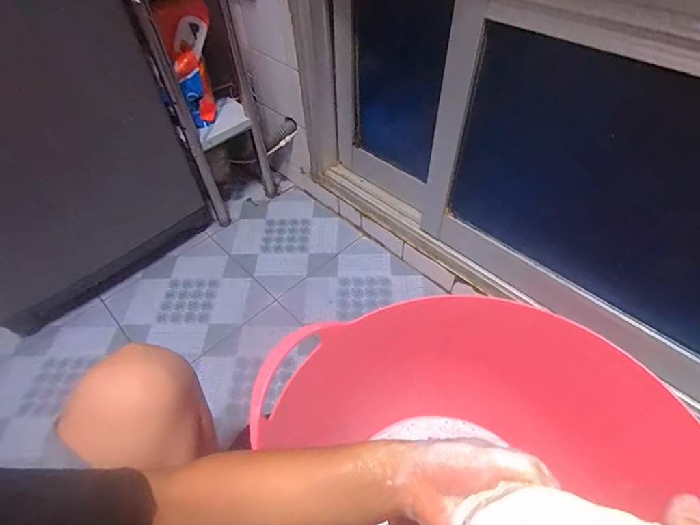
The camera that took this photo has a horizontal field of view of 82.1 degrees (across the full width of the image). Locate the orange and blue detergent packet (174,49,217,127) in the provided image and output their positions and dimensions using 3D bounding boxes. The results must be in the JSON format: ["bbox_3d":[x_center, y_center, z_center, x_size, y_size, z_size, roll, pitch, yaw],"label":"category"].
[{"bbox_3d":[-0.348,-0.388,0.902,0.057,0.154,0.083,-19,51,-13],"label":"orange and blue detergent packet"}]

